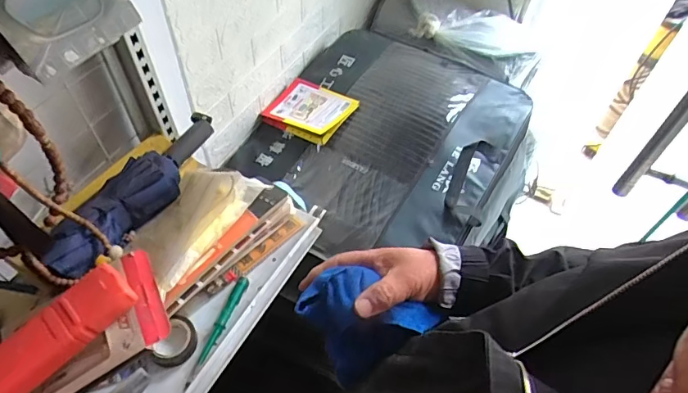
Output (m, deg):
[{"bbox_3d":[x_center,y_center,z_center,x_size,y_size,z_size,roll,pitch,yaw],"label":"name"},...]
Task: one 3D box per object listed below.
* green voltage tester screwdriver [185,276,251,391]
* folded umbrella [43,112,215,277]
[{"bbox_3d":[-0.165,0.173,0.626,0.015,0.021,0.156,18,54,11],"label":"green voltage tester screwdriver"},{"bbox_3d":[-0.291,-0.020,0.697,0.093,0.085,0.343,22,55,14],"label":"folded umbrella"}]

